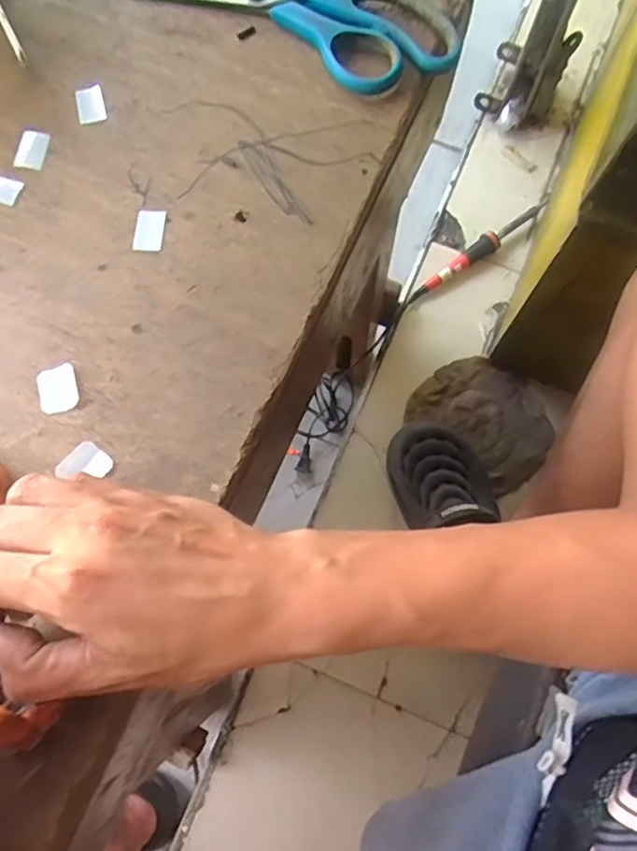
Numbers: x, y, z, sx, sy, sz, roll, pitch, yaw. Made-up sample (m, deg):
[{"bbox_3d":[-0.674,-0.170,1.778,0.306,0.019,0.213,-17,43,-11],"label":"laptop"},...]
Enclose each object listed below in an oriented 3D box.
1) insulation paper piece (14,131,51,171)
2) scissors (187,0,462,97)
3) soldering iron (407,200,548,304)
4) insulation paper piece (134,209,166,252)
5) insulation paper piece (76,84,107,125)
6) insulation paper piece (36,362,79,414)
[{"bbox_3d":[-0.167,-0.161,0.361,0.017,0.004,0.025,7,74,1],"label":"insulation paper piece"},{"bbox_3d":[-0.025,-0.260,0.381,0.227,0.014,0.076,24,76,6],"label":"scissors"},{"bbox_3d":[0.229,-0.249,0.864,0.253,0.032,0.025,-32,77,-9],"label":"soldering iron"},{"bbox_3d":[-0.095,-0.111,0.348,0.016,0.004,0.026,3,74,0],"label":"insulation paper piece"},{"bbox_3d":[-0.136,-0.192,0.369,0.016,0.004,0.022,-14,75,-5],"label":"insulation paper piece"},{"bbox_3d":[-0.136,-0.019,0.322,0.020,0.004,0.024,-16,75,-5],"label":"insulation paper piece"}]

